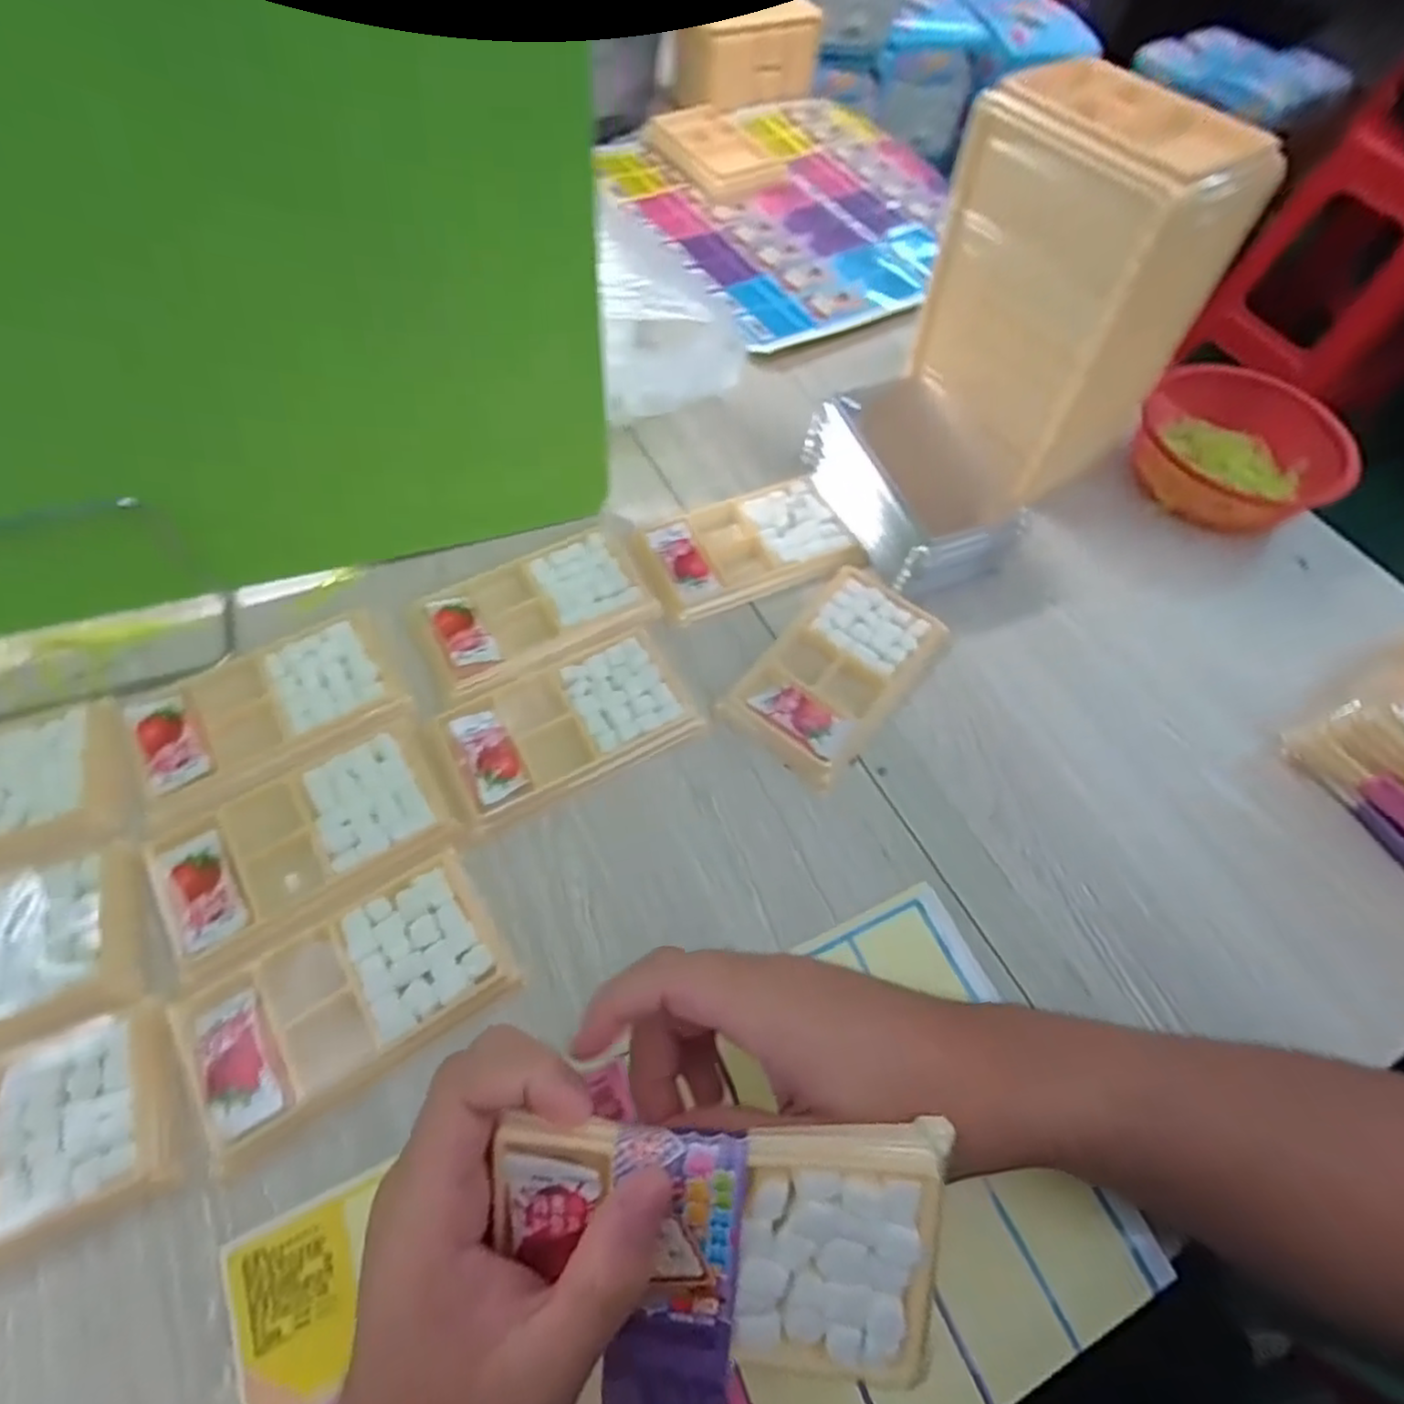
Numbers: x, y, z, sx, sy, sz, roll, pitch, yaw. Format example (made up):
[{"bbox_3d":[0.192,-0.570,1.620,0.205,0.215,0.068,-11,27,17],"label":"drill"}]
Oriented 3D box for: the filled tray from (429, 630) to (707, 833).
[{"bbox_3d":[-0.072,0.010,0.383,0.134,0.014,0.079,-24,65,-16],"label":"filled tray"}]

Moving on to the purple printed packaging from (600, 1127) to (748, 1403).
[{"bbox_3d":[-0.010,0.179,0.207,0.039,0.007,0.112,7,100,0],"label":"purple printed packaging"}]

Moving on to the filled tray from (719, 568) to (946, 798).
[{"bbox_3d":[0.082,-0.020,0.415,0.079,0.012,0.141,36,65,15],"label":"filled tray"}]

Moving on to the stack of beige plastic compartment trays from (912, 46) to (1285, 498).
[{"bbox_3d":[0.234,-0.267,0.456,0.091,0.199,0.160,-27,66,-17],"label":"stack of beige plastic compartment trays"}]

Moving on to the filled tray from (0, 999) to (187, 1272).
[{"bbox_3d":[-0.286,0.185,0.277,0.137,0.011,0.080,-21,65,-15],"label":"filled tray"}]

